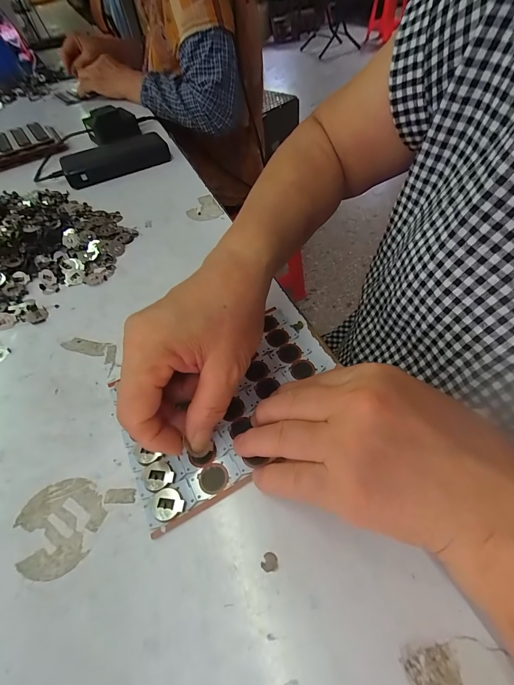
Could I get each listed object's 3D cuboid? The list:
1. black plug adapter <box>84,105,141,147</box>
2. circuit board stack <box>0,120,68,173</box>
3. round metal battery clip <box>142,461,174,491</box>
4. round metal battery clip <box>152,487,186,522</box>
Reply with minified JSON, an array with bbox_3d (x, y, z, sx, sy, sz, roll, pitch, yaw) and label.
[{"bbox_3d":[-0.252,-0.379,0.538,0.085,0.050,0.034,-15,53,-7],"label":"black plug adapter"},{"bbox_3d":[-0.421,-0.337,0.532,0.150,0.027,0.099,-31,57,-18],"label":"circuit board stack"},{"bbox_3d":[-0.062,0.083,0.195,0.017,0.004,0.018,-2,53,2],"label":"round metal battery clip"},{"bbox_3d":[-0.053,0.096,0.185,0.018,0.004,0.016,37,63,27],"label":"round metal battery clip"}]

